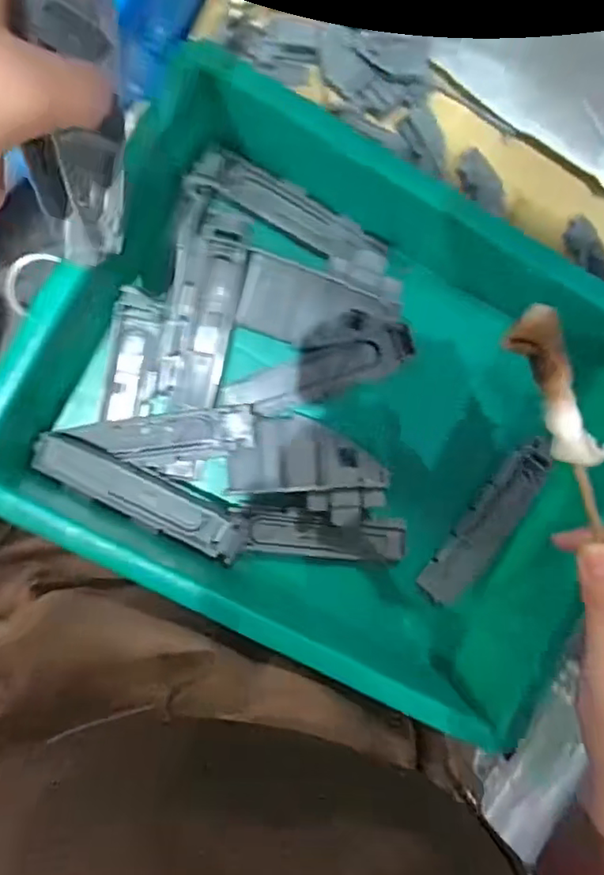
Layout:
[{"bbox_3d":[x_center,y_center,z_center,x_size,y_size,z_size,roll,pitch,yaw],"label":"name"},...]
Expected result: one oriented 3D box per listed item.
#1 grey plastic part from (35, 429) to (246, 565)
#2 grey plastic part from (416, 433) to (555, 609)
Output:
[{"bbox_3d":[-0.096,0.035,0.359,0.130,0.021,0.029,28,88,-7],"label":"grey plastic part"},{"bbox_3d":[0.125,0.056,0.397,0.028,0.012,0.126,37,87,-6],"label":"grey plastic part"}]

